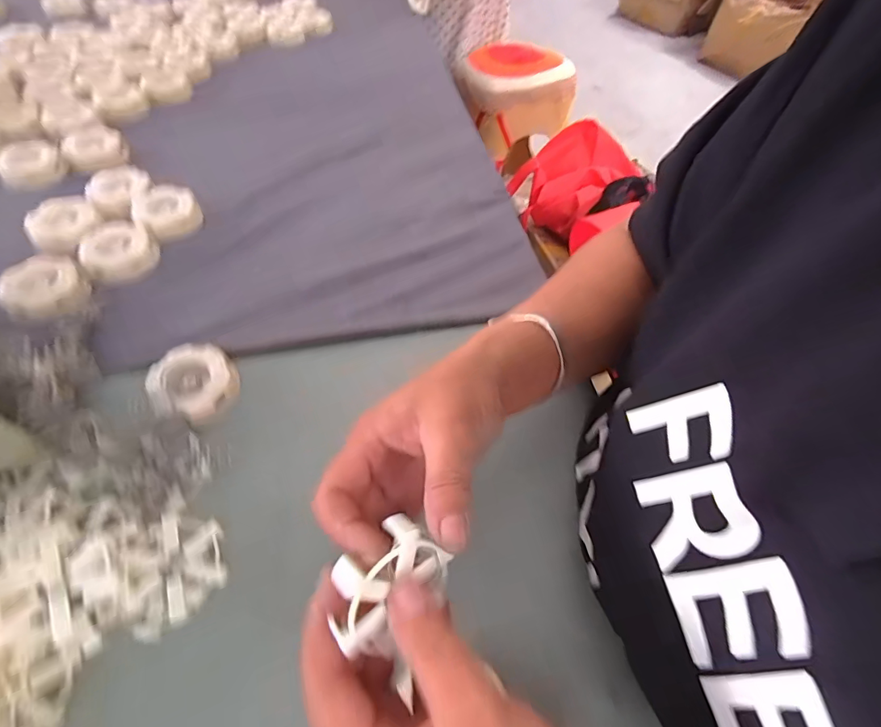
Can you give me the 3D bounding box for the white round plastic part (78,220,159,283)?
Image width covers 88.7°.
[{"bbox_3d":[-0.308,-0.109,0.431,0.061,0.019,0.072,-29,61,-22],"label":"white round plastic part"}]

